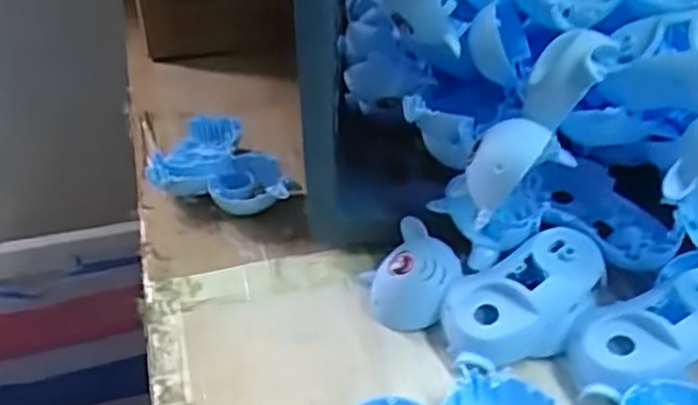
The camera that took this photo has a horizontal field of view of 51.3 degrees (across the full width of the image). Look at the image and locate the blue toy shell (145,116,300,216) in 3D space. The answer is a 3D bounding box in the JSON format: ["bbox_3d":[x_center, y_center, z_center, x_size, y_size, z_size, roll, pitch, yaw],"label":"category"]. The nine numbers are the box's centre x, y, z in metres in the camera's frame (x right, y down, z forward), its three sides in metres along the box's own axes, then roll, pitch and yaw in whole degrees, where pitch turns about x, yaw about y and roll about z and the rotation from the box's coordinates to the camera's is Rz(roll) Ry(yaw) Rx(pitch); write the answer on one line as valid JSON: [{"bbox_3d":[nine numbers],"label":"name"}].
[{"bbox_3d":[-0.123,-0.030,0.638,0.099,0.034,0.149,-20,37,-25],"label":"blue toy shell"}]

